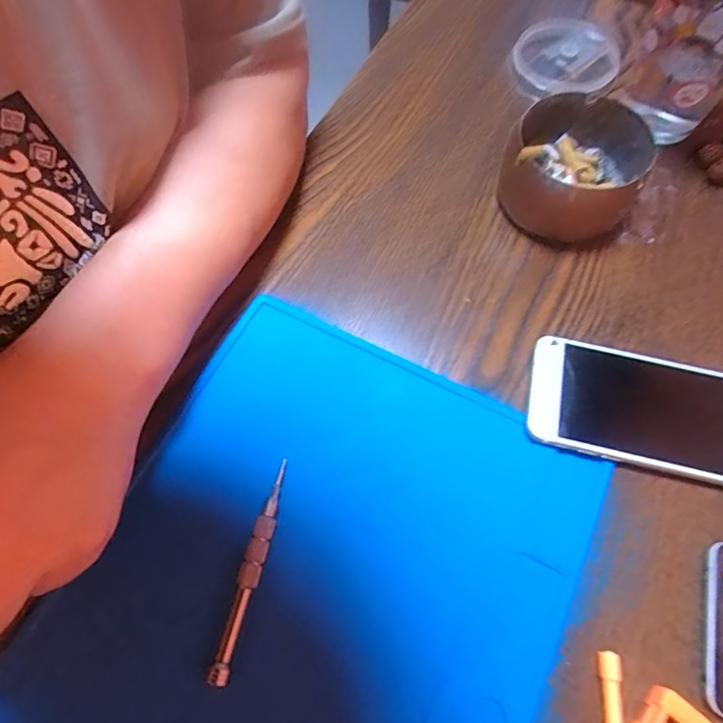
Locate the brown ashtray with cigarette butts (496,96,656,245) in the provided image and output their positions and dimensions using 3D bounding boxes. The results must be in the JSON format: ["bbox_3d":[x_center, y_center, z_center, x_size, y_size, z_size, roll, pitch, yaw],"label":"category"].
[{"bbox_3d":[0.141,-0.131,0.333,0.090,0.041,0.094,0,66,1],"label":"brown ashtray with cigarette butts"}]

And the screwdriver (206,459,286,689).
[{"bbox_3d":[-0.053,0.101,0.248,0.010,0.014,0.102,13,67,7],"label":"screwdriver"}]

